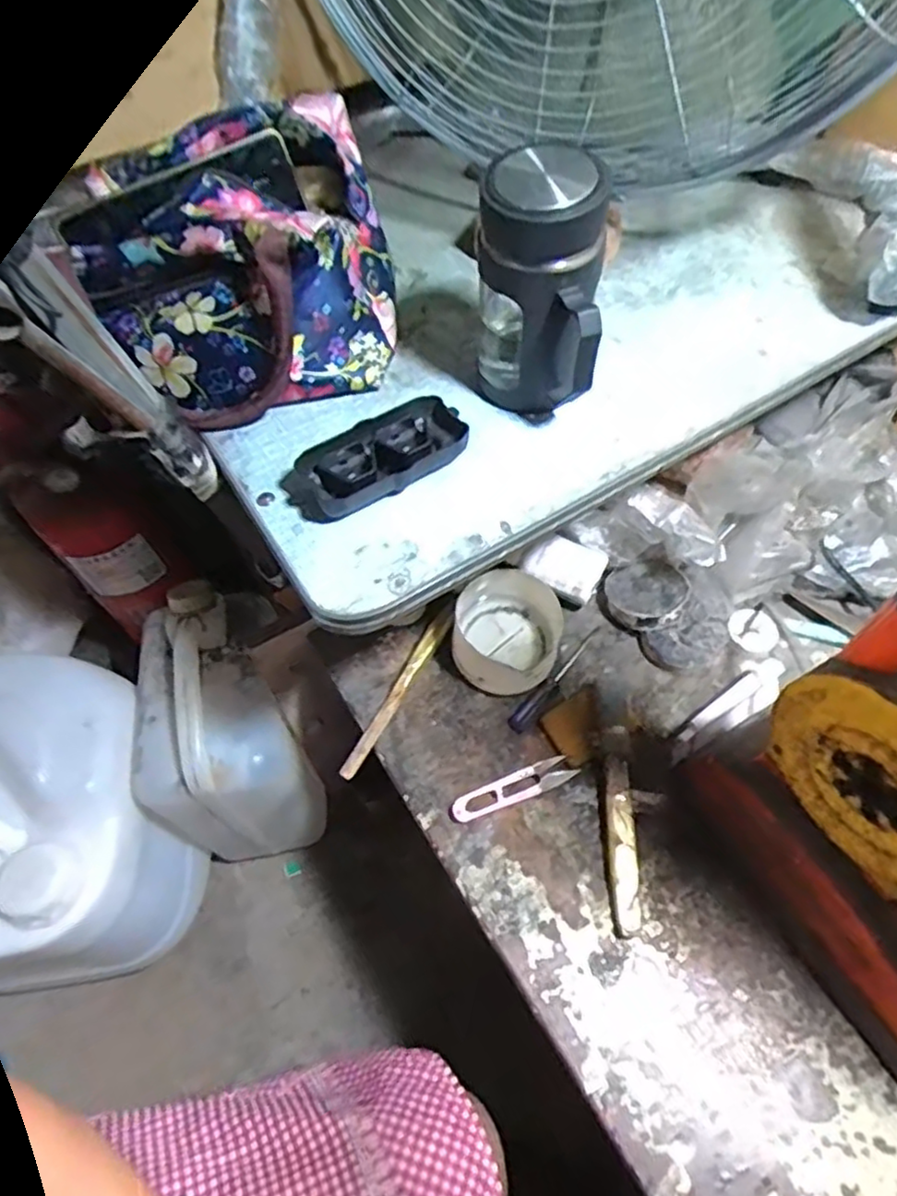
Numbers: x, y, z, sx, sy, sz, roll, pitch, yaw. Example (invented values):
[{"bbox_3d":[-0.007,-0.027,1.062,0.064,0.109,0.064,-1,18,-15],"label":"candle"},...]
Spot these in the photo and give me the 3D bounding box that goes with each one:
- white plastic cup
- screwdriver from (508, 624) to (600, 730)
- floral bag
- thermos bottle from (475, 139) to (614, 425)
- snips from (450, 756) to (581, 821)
[{"bbox_3d":[0.050,0.030,0.571,0.087,0.058,0.095,-1,58,2],"label":"white plastic cup"},{"bbox_3d":[0.094,0.068,0.570,0.015,0.011,0.119,38,67,23],"label":"screwdriver"},{"bbox_3d":[-0.146,-0.242,0.487,0.194,0.127,0.190,-11,58,-4],"label":"floral bag"},{"bbox_3d":[0.057,-0.186,0.432,0.075,0.156,0.081,2,58,4],"label":"thermos bottle"},{"bbox_3d":[0.051,0.150,0.525,0.101,0.011,0.022,-20,59,-10],"label":"snips"}]

